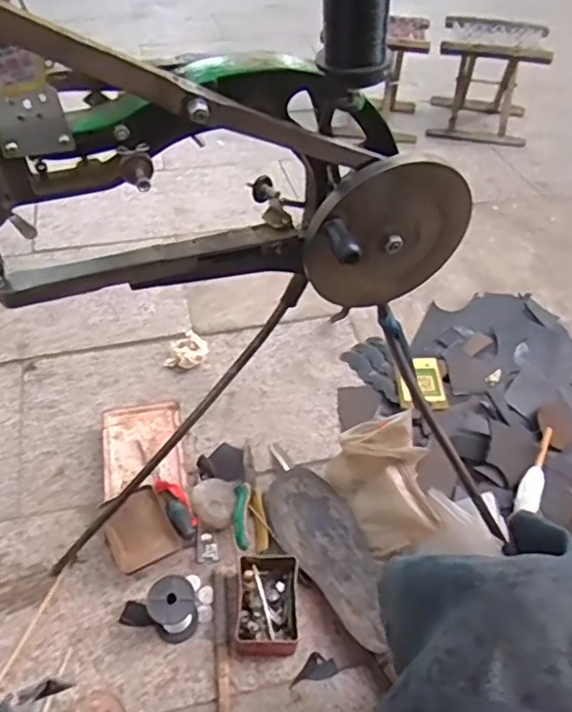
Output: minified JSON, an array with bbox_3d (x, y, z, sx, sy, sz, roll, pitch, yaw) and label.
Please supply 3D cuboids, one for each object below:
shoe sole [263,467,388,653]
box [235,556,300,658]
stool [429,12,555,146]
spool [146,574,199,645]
[{"bbox_3d":[0.065,0.280,0.858,0.105,0.037,0.265,-23,53,-21],"label":"shoe sole"},{"bbox_3d":[-0.026,0.333,0.814,0.083,0.051,0.117,1,48,-2],"label":"box"},{"bbox_3d":[0.535,-0.744,1.620,0.260,0.223,0.262,12,49,8],"label":"stool"},{"bbox_3d":[-0.145,0.327,0.780,0.057,0.093,0.053,1,48,-2],"label":"spool"}]

